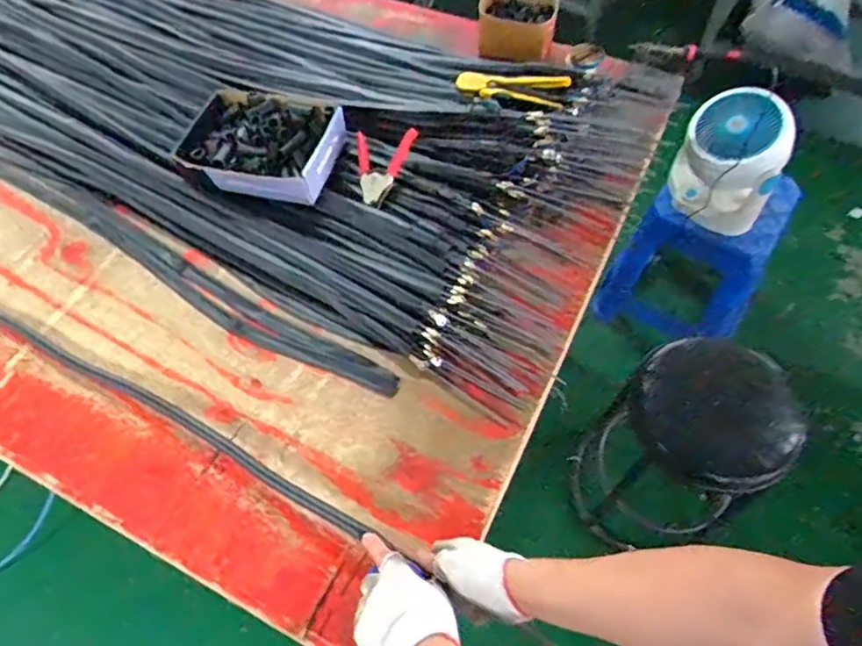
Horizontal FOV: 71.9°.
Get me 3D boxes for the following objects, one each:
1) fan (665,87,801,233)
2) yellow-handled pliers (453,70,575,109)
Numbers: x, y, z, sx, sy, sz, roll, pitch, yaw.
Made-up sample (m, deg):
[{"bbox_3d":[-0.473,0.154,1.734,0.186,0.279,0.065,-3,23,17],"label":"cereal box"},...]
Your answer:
[{"bbox_3d":[0.630,-0.356,1.233,0.208,0.304,0.200,25,64,16],"label":"fan"},{"bbox_3d":[0.145,-0.434,1.093,0.219,0.028,0.089,19,60,29],"label":"yellow-handled pliers"}]

